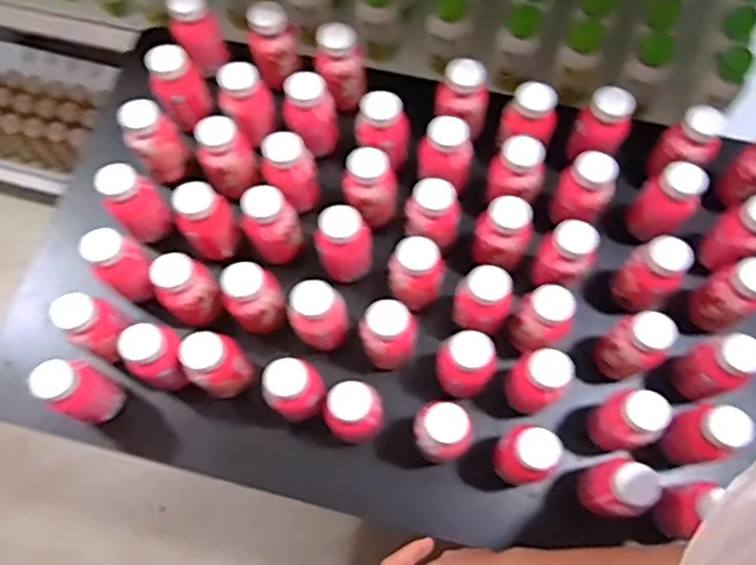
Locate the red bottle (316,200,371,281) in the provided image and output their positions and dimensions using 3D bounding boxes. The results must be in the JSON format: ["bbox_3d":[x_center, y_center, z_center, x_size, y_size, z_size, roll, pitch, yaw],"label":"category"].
[{"bbox_3d":[-0.039,-0.043,0.766,0.067,0.101,0.061,0,70,1],"label":"red bottle"}]

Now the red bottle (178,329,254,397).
[{"bbox_3d":[-0.180,0.091,0.728,0.066,0.116,0.056,-4,70,0],"label":"red bottle"}]

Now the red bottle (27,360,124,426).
[{"bbox_3d":[-0.326,0.118,0.719,0.053,0.115,0.059,19,71,8],"label":"red bottle"}]

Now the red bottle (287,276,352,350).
[{"bbox_3d":[-0.068,0.037,0.742,0.063,0.110,0.058,0,70,1],"label":"red bottle"}]

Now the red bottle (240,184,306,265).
[{"bbox_3d":[-0.124,-0.066,0.773,0.063,0.097,0.059,-22,71,-7],"label":"red bottle"}]

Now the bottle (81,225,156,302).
[{"bbox_3d":[-0.300,-0.020,0.767,0.060,0.106,0.060,39,75,14],"label":"bottle"}]

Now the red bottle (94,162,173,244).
[{"bbox_3d":[-0.285,-0.092,0.787,0.066,0.105,0.073,-42,74,-13],"label":"red bottle"}]

